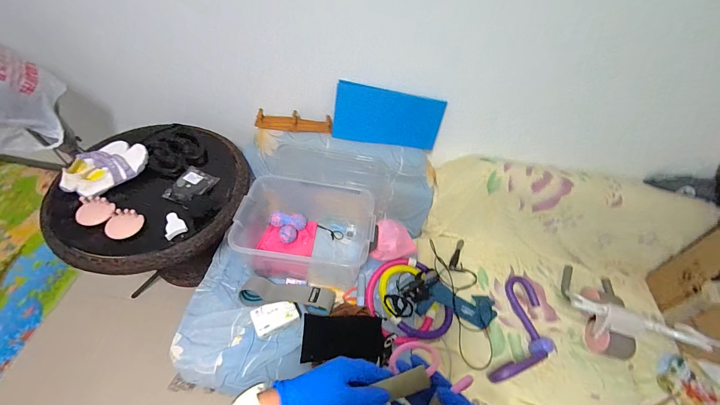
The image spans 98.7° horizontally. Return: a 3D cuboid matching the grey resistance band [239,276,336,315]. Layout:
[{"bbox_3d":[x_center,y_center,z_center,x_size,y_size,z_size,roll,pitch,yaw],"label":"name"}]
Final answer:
[{"bbox_3d":[-0.246,0.323,1.058,0.312,0.061,0.091,6,52,-1],"label":"grey resistance band"}]

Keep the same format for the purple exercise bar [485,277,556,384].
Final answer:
[{"bbox_3d":[0.592,0.464,1.112,0.186,0.093,0.438,25,54,13],"label":"purple exercise bar"}]

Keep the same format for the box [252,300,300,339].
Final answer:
[{"bbox_3d":[-0.285,0.385,1.045,0.144,0.059,0.093,-18,56,-19],"label":"box"}]

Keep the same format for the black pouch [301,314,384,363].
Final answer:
[{"bbox_3d":[-0.059,0.440,1.005,0.257,0.020,0.134,-2,68,4],"label":"black pouch"}]

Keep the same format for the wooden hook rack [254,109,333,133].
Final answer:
[{"bbox_3d":[-0.257,-0.317,1.214,0.289,0.076,0.045,2,8,-5],"label":"wooden hook rack"}]

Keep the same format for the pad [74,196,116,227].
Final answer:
[{"bbox_3d":[-0.847,0.028,0.988,0.106,0.015,0.096,2,71,-9],"label":"pad"}]

